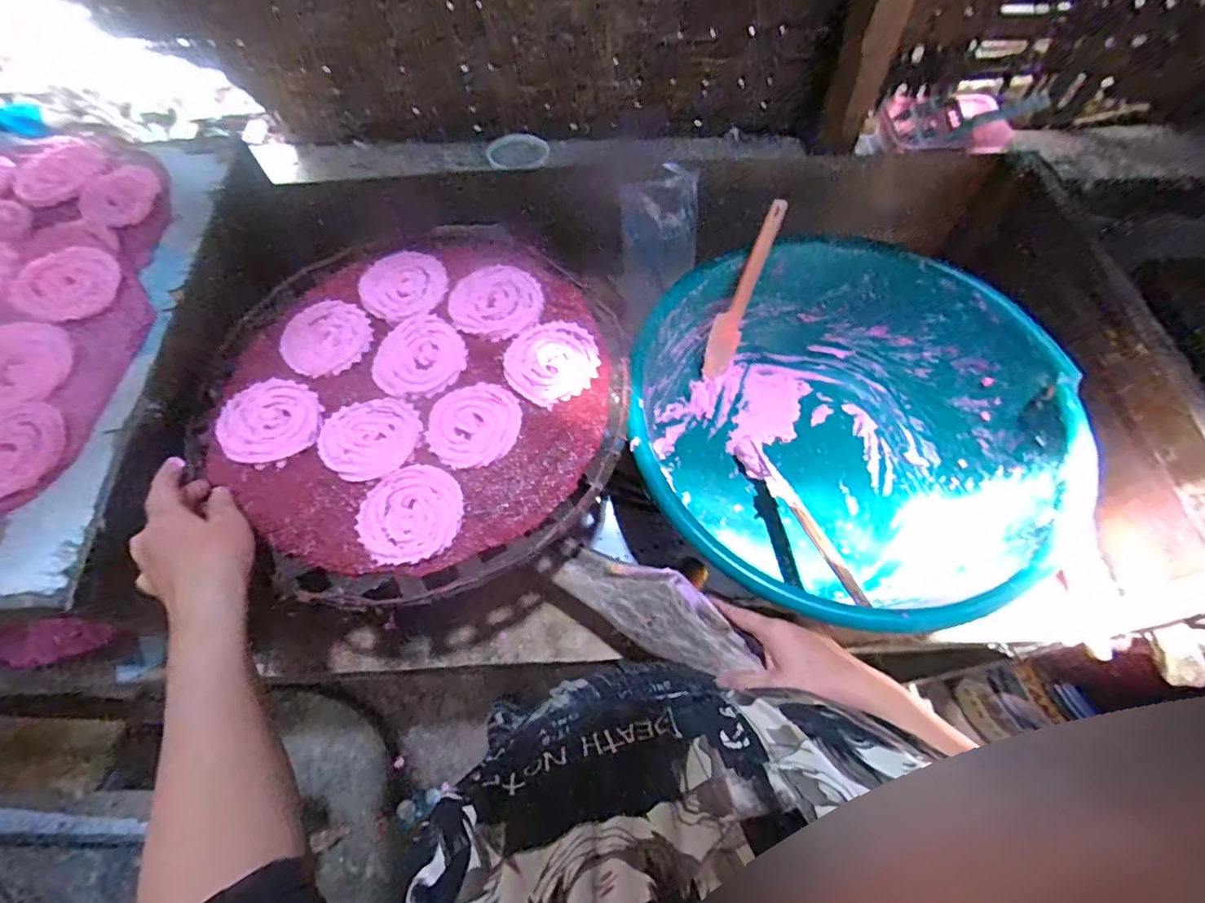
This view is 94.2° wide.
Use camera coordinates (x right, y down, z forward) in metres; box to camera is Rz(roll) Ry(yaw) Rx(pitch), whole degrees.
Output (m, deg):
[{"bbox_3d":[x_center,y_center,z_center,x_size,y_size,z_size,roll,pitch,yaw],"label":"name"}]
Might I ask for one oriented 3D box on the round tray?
[{"bbox_3d":[-0.159,-0.063,0.503,0.348,0.018,0.375,-1,65,1],"label":"round tray"}]

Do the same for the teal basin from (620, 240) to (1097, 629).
[{"bbox_3d":[0.234,-0.029,0.608,0.406,0.207,0.421,-1,65,1],"label":"teal basin"}]

